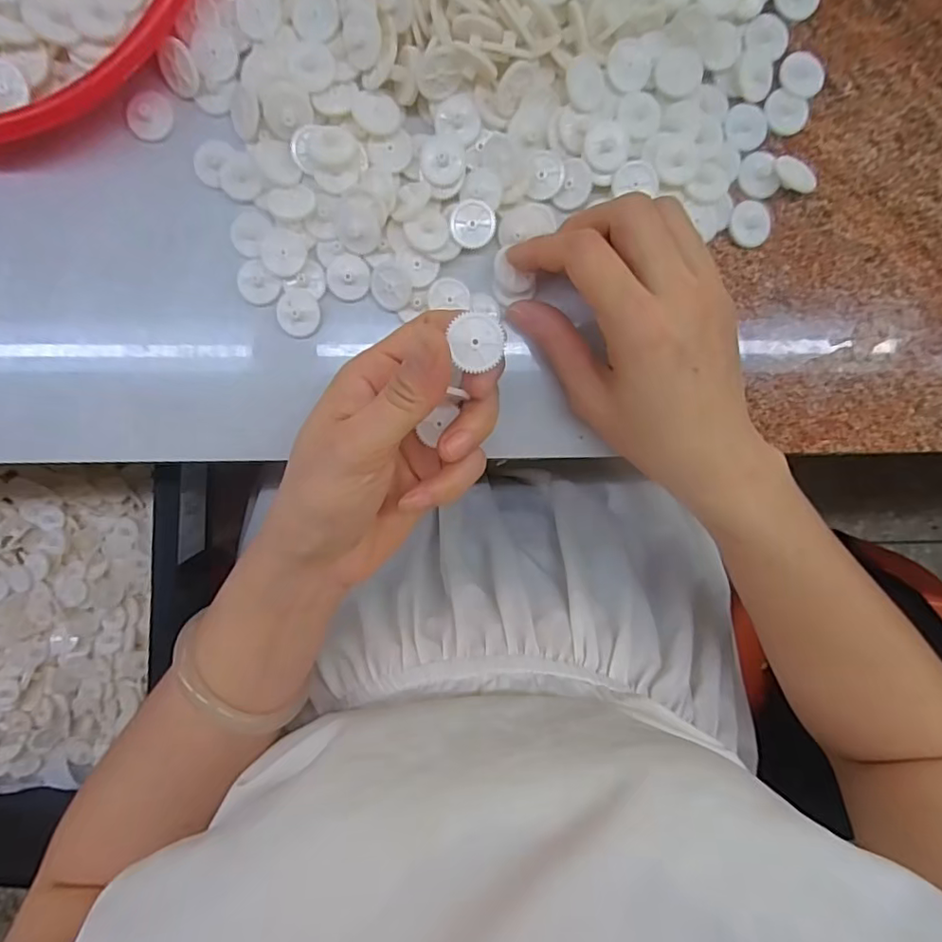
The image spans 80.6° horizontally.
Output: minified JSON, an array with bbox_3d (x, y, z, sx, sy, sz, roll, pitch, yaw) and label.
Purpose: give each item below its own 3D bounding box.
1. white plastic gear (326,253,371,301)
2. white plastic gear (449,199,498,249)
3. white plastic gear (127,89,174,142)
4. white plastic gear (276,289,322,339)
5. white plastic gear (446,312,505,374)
[{"bbox_3d":[-0.060,-0.094,0.271,0.021,0.004,0.021,-1,95,-3],"label":"white plastic gear"},{"bbox_3d":[0.001,-0.118,0.266,0.021,0.004,0.021,-2,95,-3],"label":"white plastic gear"},{"bbox_3d":[-0.151,-0.168,0.261,0.020,0.004,0.022,-7,96,-2],"label":"white plastic gear"},{"bbox_3d":[-0.084,-0.077,0.270,0.020,0.004,0.022,3,95,-3],"label":"white plastic gear"},{"bbox_3d":[0.003,-0.047,0.202,0.019,0.004,0.020,-6,96,-2],"label":"white plastic gear"}]

